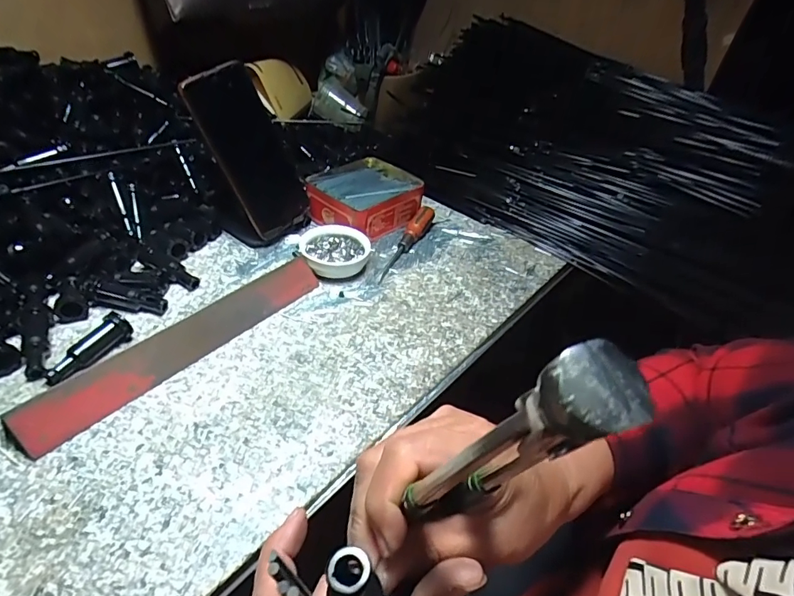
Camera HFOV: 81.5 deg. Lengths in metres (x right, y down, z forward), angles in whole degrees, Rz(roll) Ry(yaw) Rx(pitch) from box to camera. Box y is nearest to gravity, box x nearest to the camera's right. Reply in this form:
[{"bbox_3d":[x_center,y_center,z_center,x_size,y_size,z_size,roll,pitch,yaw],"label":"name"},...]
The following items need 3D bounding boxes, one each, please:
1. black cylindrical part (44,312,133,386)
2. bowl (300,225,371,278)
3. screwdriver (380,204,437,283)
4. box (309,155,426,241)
[{"bbox_3d":[-0.241,0.040,0.359,0.018,0.023,0.065,22,42,17],"label":"black cylindrical part"},{"bbox_3d":[-0.065,-0.048,0.490,0.066,0.027,0.066,-13,44,-23],"label":"bowl"},{"bbox_3d":[0.009,-0.061,0.528,0.016,0.017,0.132,22,55,16],"label":"screwdriver"},{"bbox_3d":[-0.040,-0.123,0.568,0.112,0.044,0.127,34,46,28],"label":"box"}]

